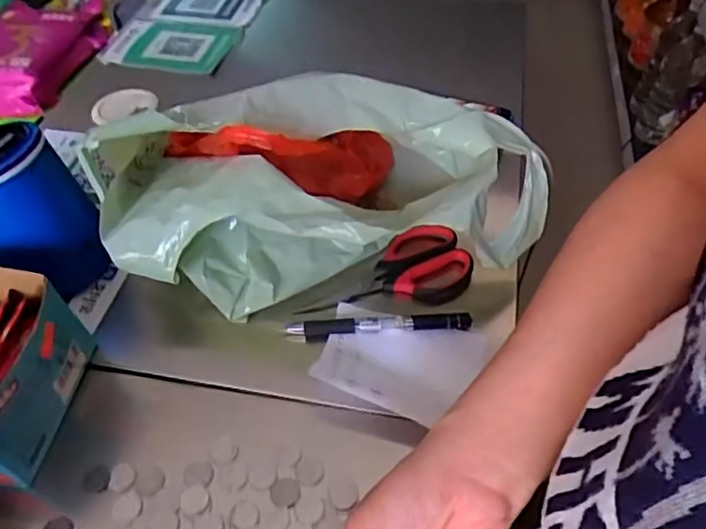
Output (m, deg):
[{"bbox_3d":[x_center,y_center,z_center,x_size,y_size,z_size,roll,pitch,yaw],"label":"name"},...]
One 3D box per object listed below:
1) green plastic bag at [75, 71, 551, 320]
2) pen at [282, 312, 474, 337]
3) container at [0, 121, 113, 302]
[{"bbox_3d":[-0.026,-0.059,0.454,0.335,0.120,0.169,2,49,3],"label":"green plastic bag"},{"bbox_3d":[0.019,0.044,0.429,0.132,0.013,0.009,-1,49,1],"label":"pen"},{"bbox_3d":[-0.241,-0.036,0.441,0.078,0.109,0.080,-1,49,1],"label":"container"}]

